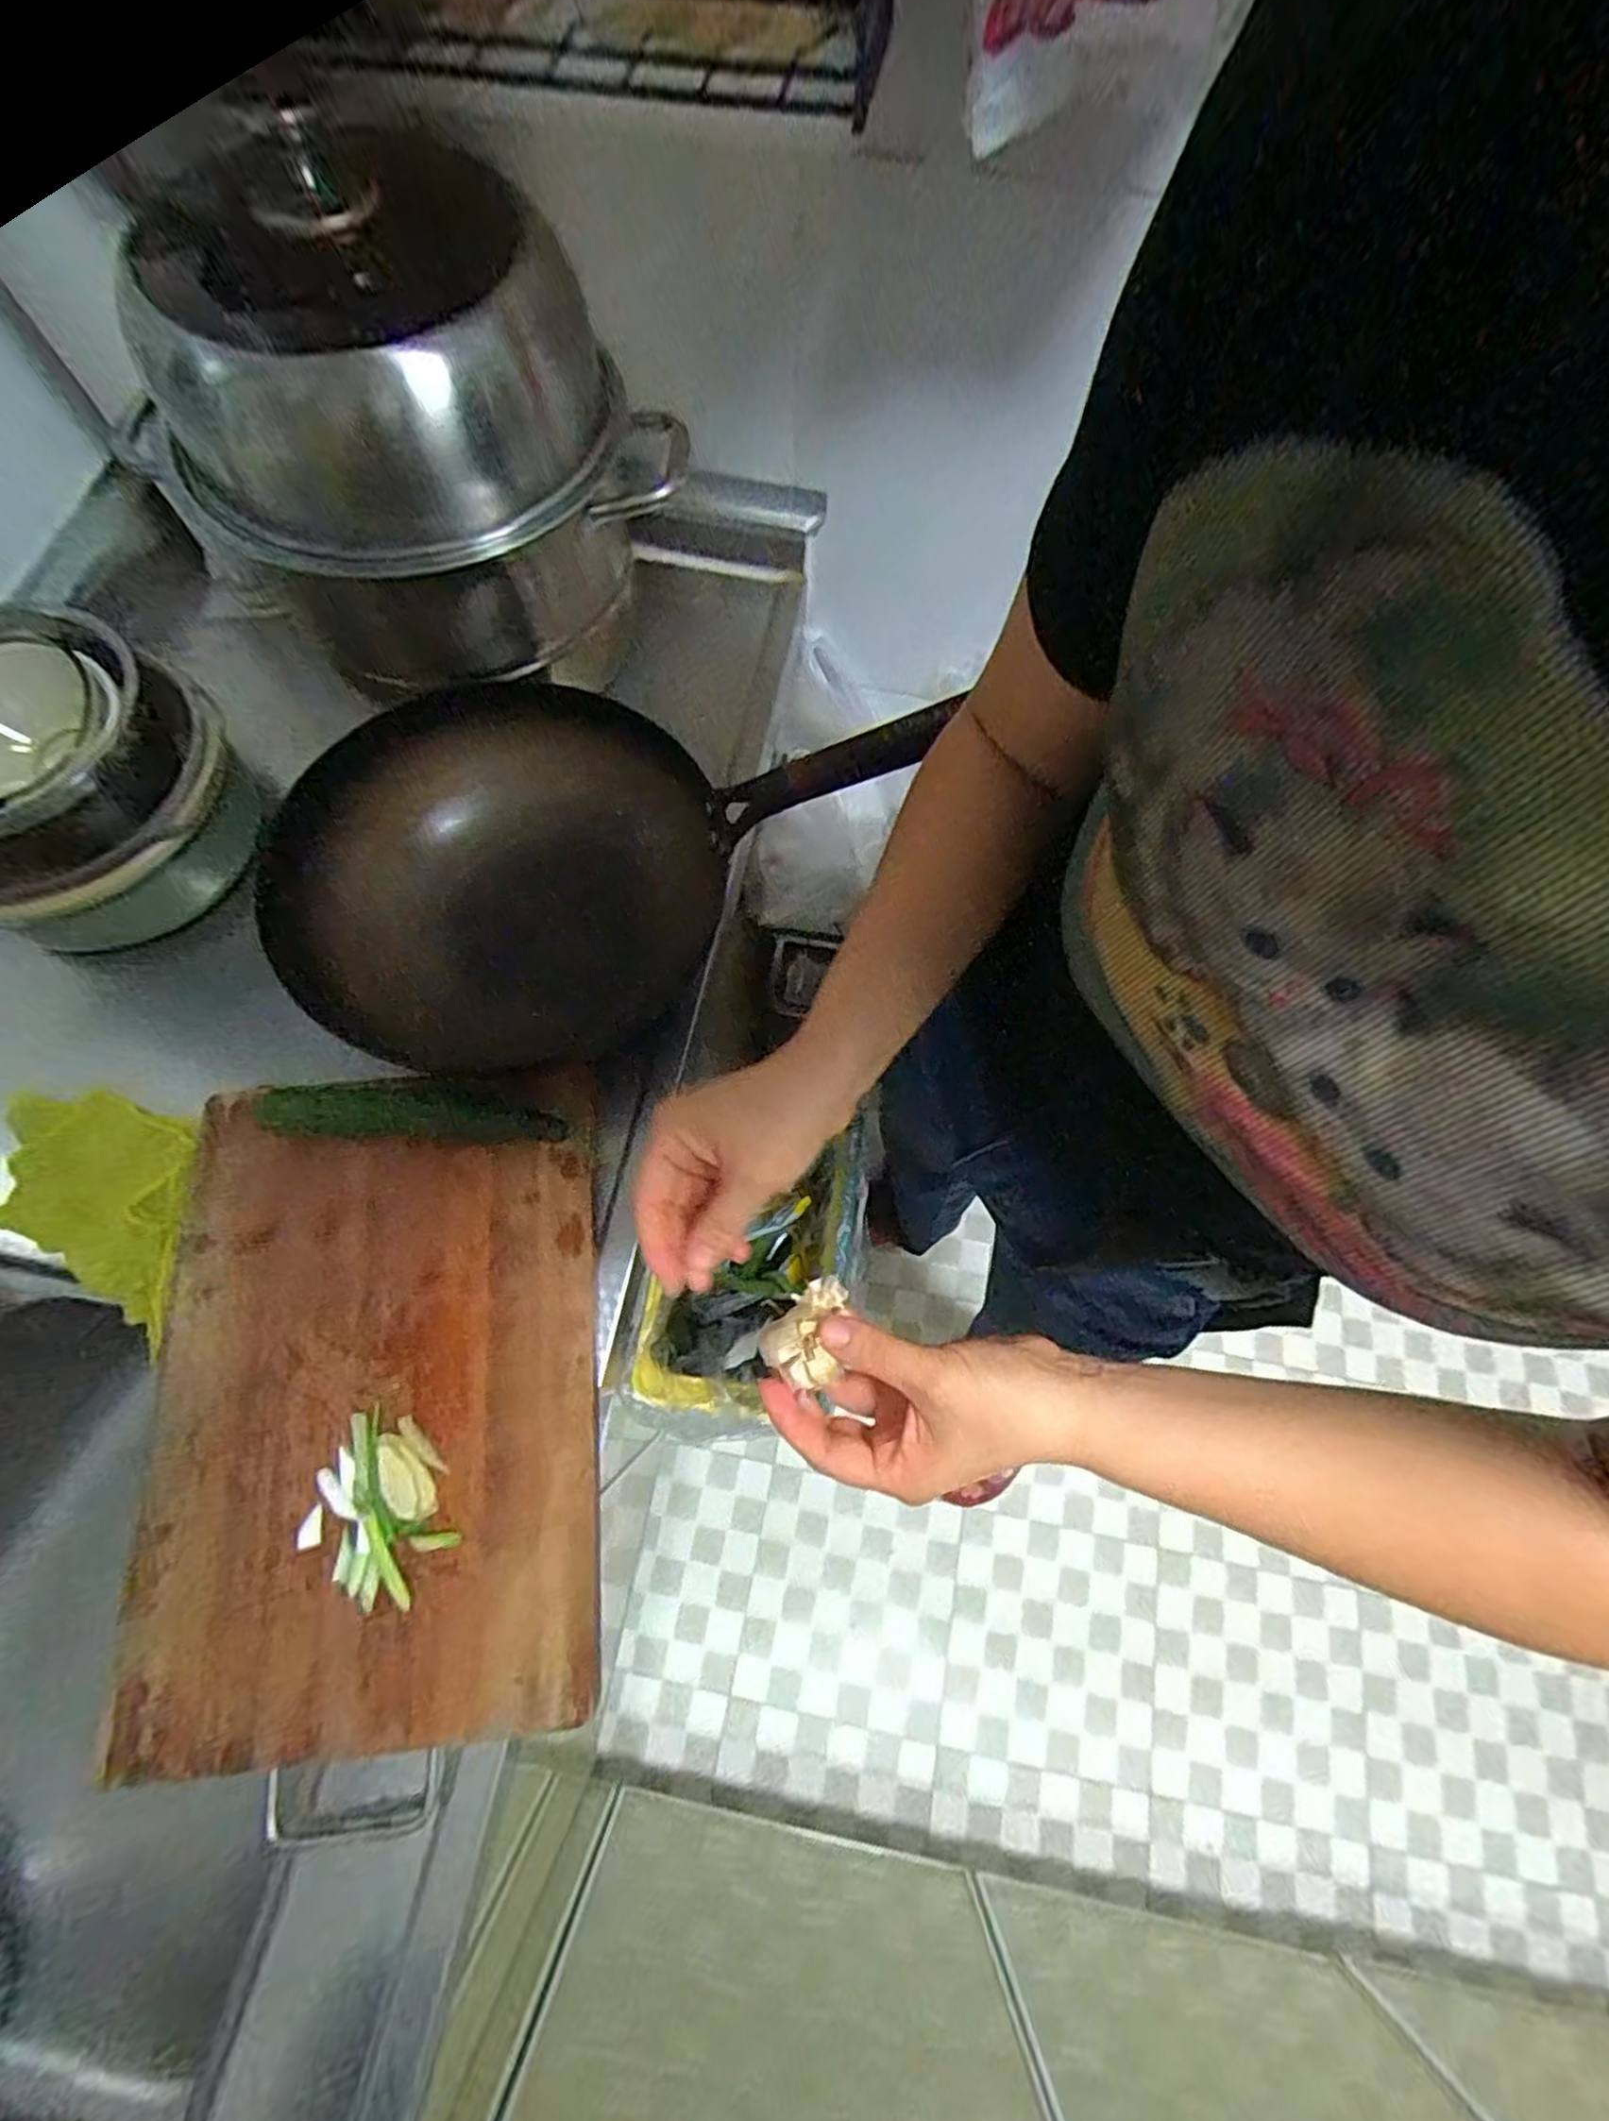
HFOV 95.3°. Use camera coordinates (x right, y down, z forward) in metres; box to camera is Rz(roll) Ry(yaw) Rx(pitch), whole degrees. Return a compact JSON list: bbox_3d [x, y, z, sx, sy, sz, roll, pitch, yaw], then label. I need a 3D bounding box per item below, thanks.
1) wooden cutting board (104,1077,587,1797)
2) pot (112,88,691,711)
[{"bbox_3d":[-0.265,0.194,0.448,0.265,0.025,0.363,-6,72,-3],"label":"wooden cutting board"},{"bbox_3d":[-0.291,-0.459,0.519,0.287,0.242,0.289,0,69,-1],"label":"pot"}]

